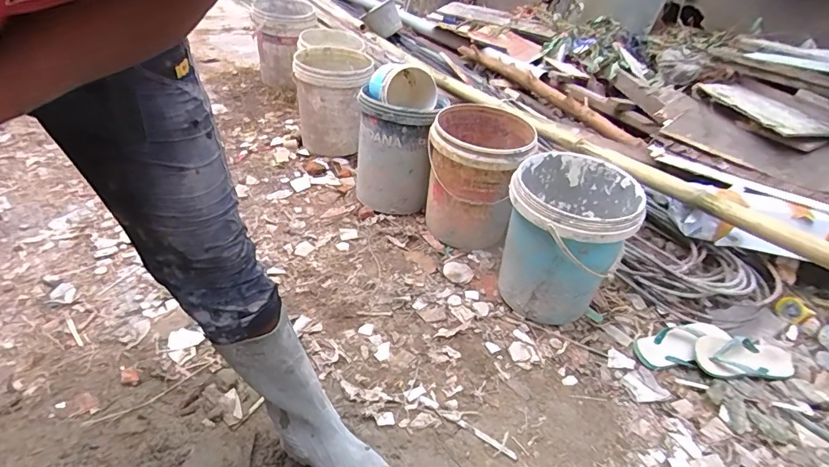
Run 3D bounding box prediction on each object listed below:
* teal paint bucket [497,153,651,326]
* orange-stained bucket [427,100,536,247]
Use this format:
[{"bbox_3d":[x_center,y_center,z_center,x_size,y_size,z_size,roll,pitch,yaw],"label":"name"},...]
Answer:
[{"bbox_3d":[0.383,0.025,1.208,0.288,0.361,0.313,6,33,-4],"label":"teal paint bucket"},{"bbox_3d":[0.190,-0.175,1.442,0.281,0.350,0.357,18,34,14],"label":"orange-stained bucket"}]

